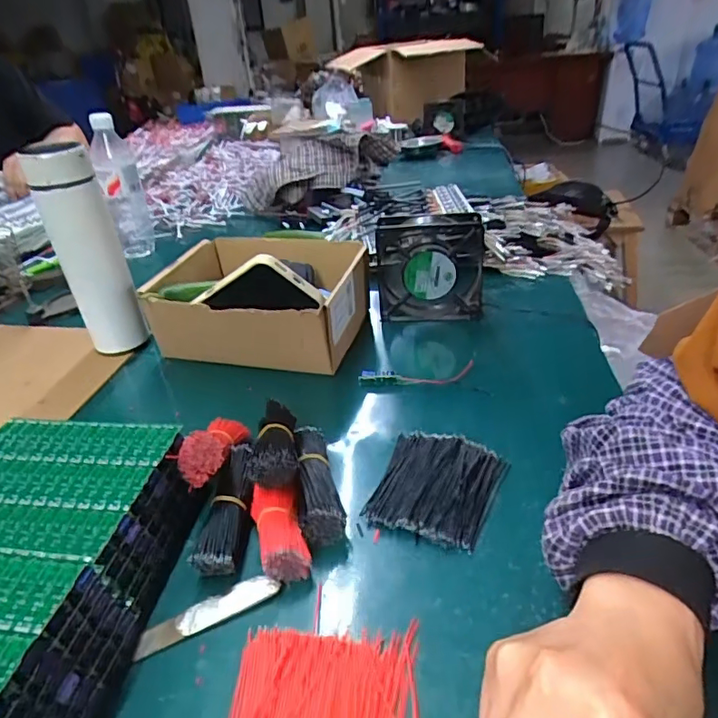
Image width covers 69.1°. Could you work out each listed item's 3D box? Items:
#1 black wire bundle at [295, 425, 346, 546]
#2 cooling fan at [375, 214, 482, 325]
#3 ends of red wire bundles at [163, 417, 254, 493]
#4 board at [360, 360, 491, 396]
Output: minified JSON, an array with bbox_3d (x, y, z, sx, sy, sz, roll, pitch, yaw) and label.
[{"bbox_3d":[-0.036,0.091,0.408,0.030,0.032,0.104,-10,31,-9],"label":"black wire bundle"},{"bbox_3d":[0.083,-0.108,0.612,0.120,0.121,0.032,2,32,12],"label":"cooling fan"},{"bbox_3d":[-0.115,0.067,0.420,0.037,0.035,0.103,-1,7,1],"label":"ends of red wire bundles"},{"bbox_3d":[0.065,0.017,0.532,0.129,0.010,0.039,2,34,5],"label":"board"}]

